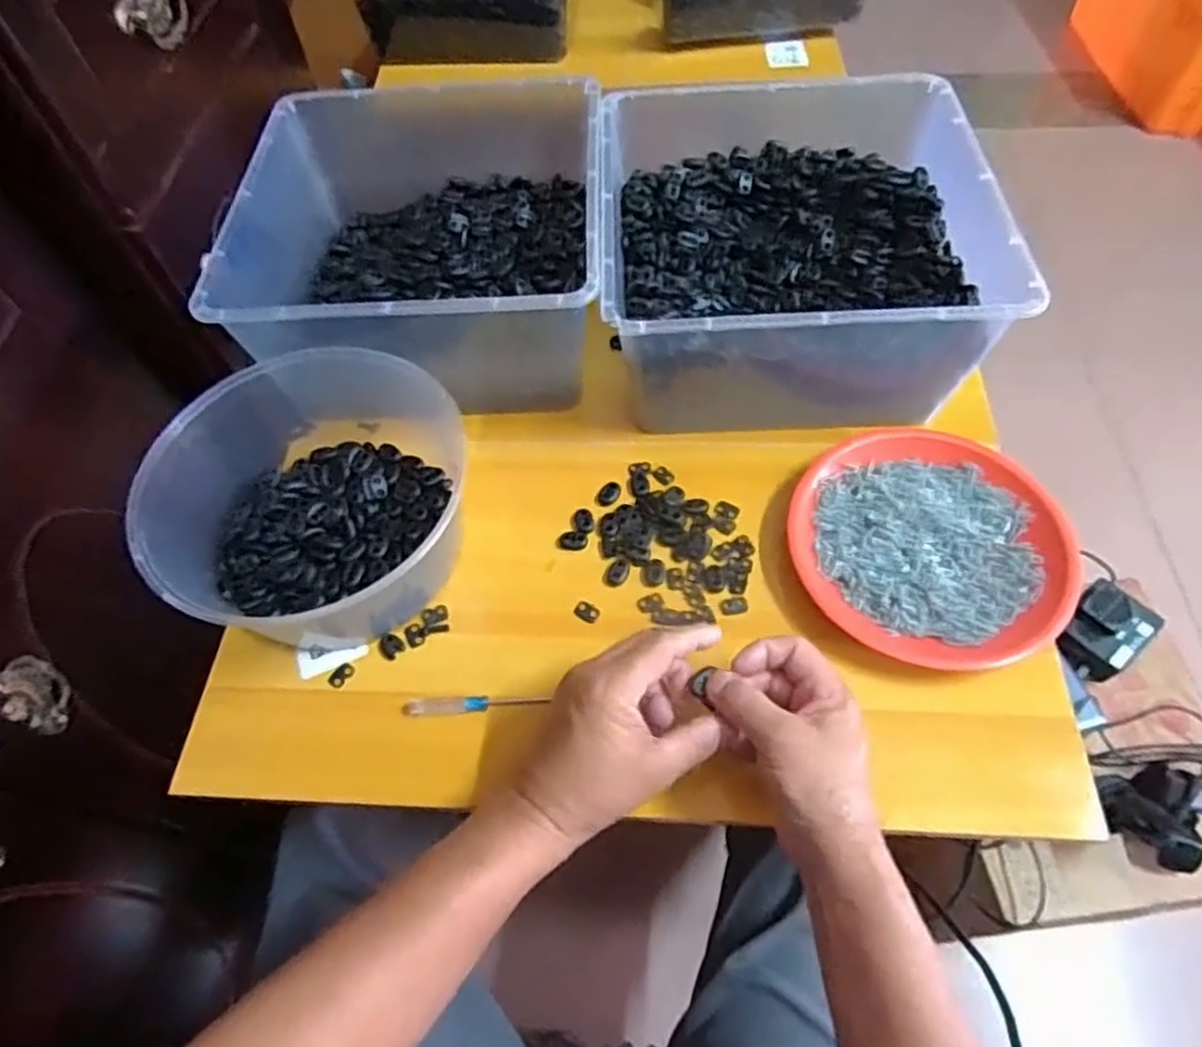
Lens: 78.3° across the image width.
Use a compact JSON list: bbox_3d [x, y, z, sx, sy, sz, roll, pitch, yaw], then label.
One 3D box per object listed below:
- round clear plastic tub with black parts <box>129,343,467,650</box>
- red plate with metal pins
[{"bbox_3d":[-0.211,-0.028,0.558,0.198,0.101,0.213,-2,58,3],"label":"round clear plastic tub with black parts"},{"bbox_3d":[0.236,0.012,0.536,0.186,0.025,0.177,-2,58,3],"label":"red plate with metal pins"}]

